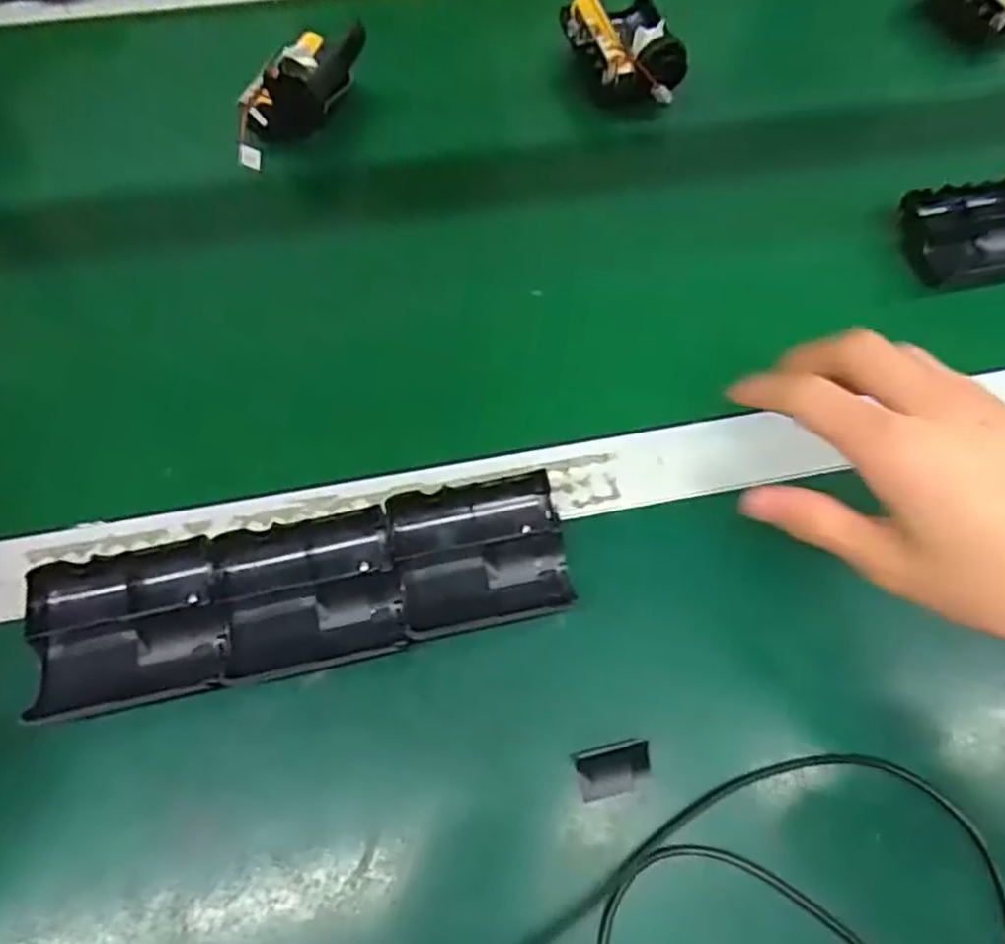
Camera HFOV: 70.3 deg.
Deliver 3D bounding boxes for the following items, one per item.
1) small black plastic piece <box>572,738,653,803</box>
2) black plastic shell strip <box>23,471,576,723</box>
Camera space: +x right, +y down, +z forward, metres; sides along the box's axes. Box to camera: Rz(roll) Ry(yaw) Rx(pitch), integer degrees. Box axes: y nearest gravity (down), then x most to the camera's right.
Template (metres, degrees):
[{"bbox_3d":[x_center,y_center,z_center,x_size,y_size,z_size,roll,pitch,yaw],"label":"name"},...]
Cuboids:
[{"bbox_3d":[0.049,0.129,0.311,0.032,0.014,0.021,-13,67,-7],"label":"small black plastic piece"},{"bbox_3d":[-0.087,0.057,0.332,0.234,0.033,0.064,-12,67,-7],"label":"black plastic shell strip"}]

